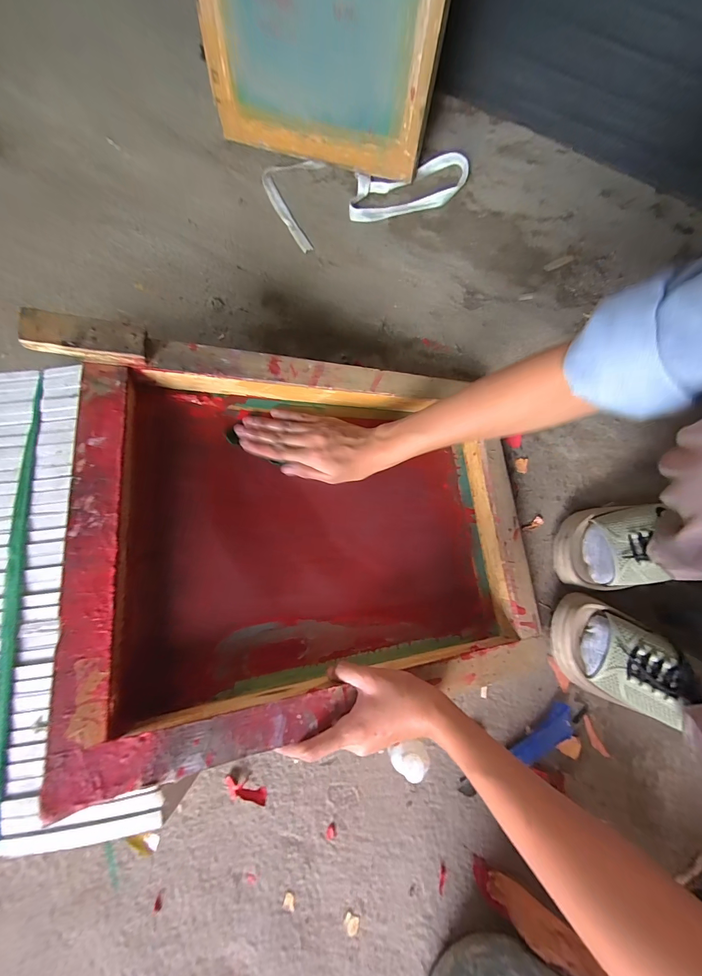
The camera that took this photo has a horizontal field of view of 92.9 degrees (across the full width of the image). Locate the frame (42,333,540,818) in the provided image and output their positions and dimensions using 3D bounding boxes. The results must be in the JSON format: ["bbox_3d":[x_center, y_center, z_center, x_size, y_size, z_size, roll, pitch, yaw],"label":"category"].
[{"bbox_3d":[-0.013,0.037,0.365,0.463,0.049,0.365,0,77,-21],"label":"frame"}]

